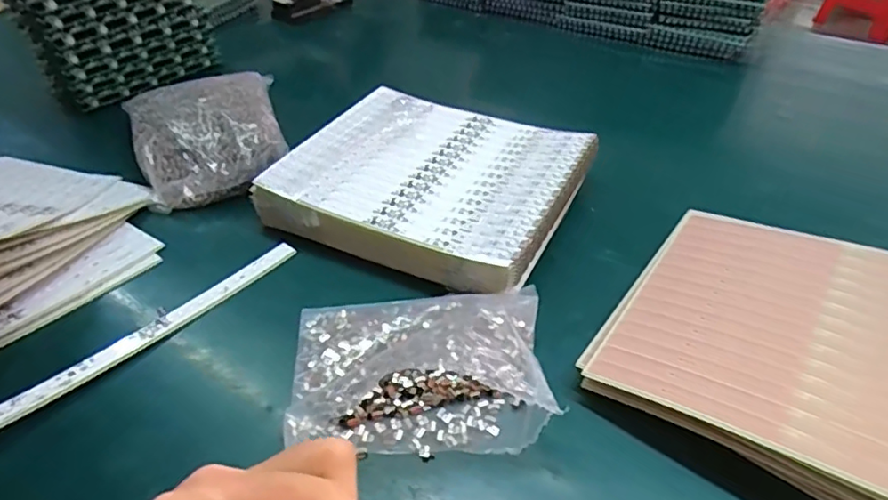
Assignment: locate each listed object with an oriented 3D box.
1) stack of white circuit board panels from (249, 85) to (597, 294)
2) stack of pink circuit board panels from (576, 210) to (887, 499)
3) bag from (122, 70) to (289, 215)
[{"bbox_3d":[-0.016,-0.068,0.628,0.285,0.058,0.270,20,45,23],"label":"stack of white circuit board panels"},{"bbox_3d":[0.289,0.078,0.456,0.288,0.064,0.259,25,45,28],"label":"stack of pink circuit board panels"},{"bbox_3d":[-0.289,-0.144,0.717,0.172,0.076,0.230,-12,40,-16],"label":"bag"}]

